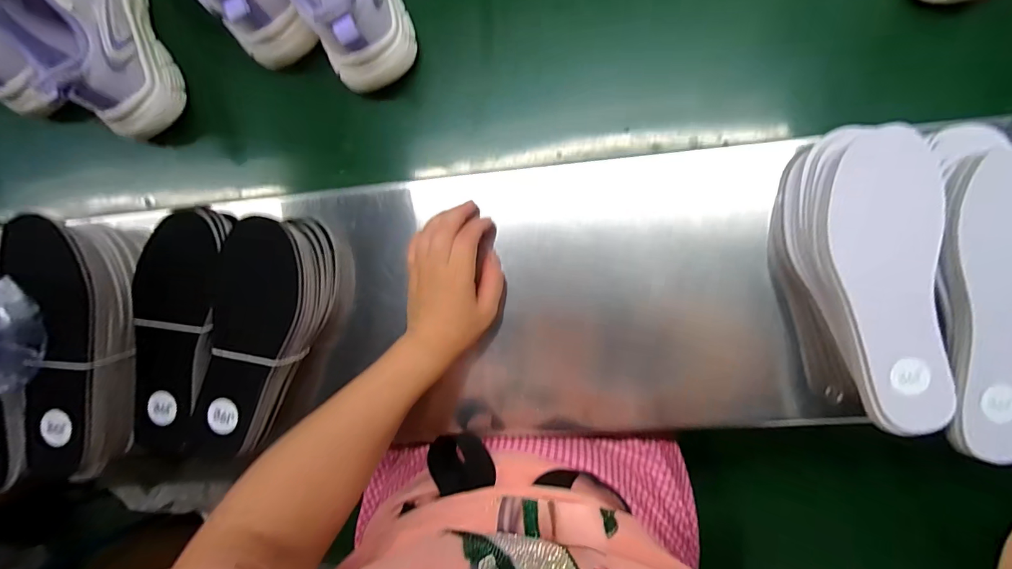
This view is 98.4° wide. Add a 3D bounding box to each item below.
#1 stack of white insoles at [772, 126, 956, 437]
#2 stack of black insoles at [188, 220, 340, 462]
[{"bbox_3d":[0.277,-0.006,0.332,0.083,0.046,0.216,-17,92,7],"label":"stack of white insoles"},{"bbox_3d":[-0.209,0.046,0.388,0.081,0.069,0.206,10,95,5],"label":"stack of black insoles"}]

